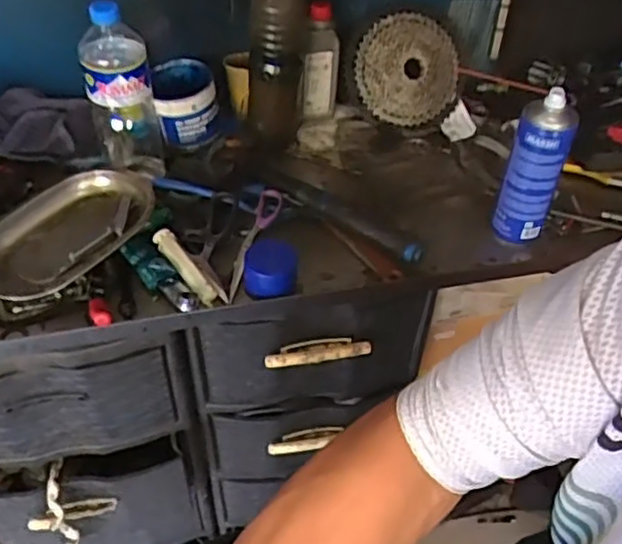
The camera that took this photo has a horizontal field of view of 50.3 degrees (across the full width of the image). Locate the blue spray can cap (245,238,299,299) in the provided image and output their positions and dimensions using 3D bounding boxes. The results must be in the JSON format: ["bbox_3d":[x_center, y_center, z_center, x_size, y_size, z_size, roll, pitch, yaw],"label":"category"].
[{"bbox_3d":[-0.049,-0.002,0.786,0.065,0.052,0.061,2,46,-2],"label":"blue spray can cap"}]

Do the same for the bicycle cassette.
[{"bbox_3d":[0.152,-0.311,1.023,0.169,0.160,0.034,9,12,-16],"label":"bicycle cassette"}]

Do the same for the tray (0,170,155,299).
[{"bbox_3d":[-0.294,-0.049,0.794,0.226,0.035,0.152,-35,57,-30],"label":"tray"}]

